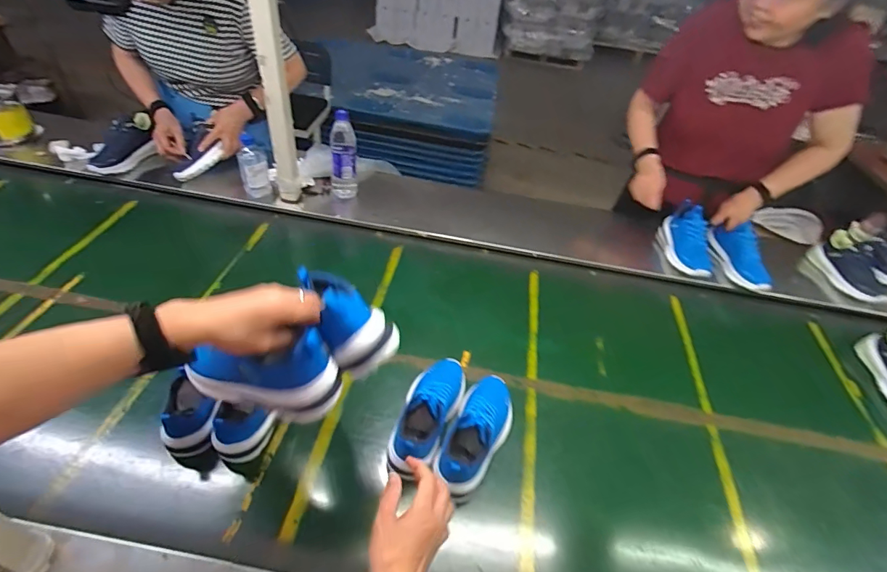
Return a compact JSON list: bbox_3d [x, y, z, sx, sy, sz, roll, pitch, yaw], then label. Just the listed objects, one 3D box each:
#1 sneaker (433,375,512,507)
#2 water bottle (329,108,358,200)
[{"bbox_3d":[0.059,0.236,0.742,0.094,0.115,0.228,18,44,13],"label":"sneaker"},{"bbox_3d":[-0.265,-0.338,1.156,0.069,0.228,0.077,-6,44,-13],"label":"water bottle"}]

